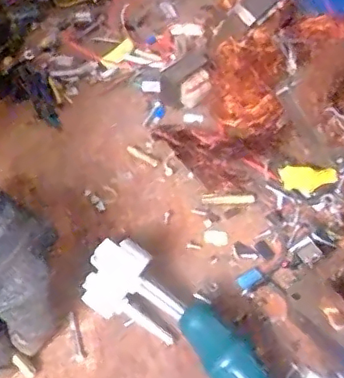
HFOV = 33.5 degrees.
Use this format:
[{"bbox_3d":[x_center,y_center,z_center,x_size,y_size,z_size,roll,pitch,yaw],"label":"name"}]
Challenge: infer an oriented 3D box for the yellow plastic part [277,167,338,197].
[{"bbox_3d":[0.109,-0.008,0.453,0.046,0.016,0.020,-4,52,-1],"label":"yellow plastic part"}]

